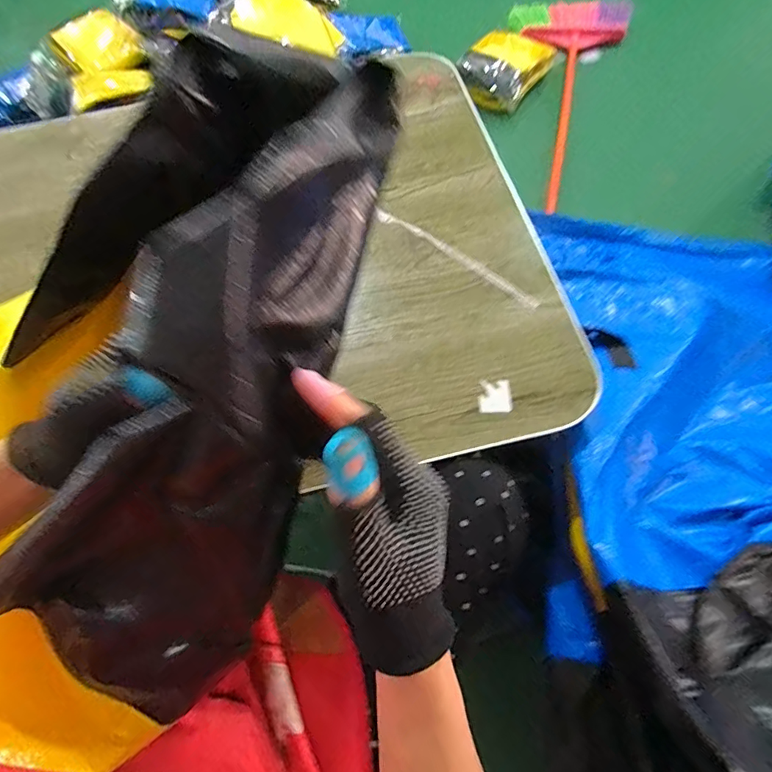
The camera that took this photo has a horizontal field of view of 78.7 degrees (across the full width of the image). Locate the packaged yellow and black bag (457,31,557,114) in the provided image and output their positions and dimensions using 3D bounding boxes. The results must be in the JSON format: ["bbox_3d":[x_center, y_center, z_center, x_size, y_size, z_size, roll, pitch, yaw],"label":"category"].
[{"bbox_3d":[0.310,-0.855,1.260,0.194,0.074,0.290,36,73,15],"label":"packaged yellow and black bag"}]

